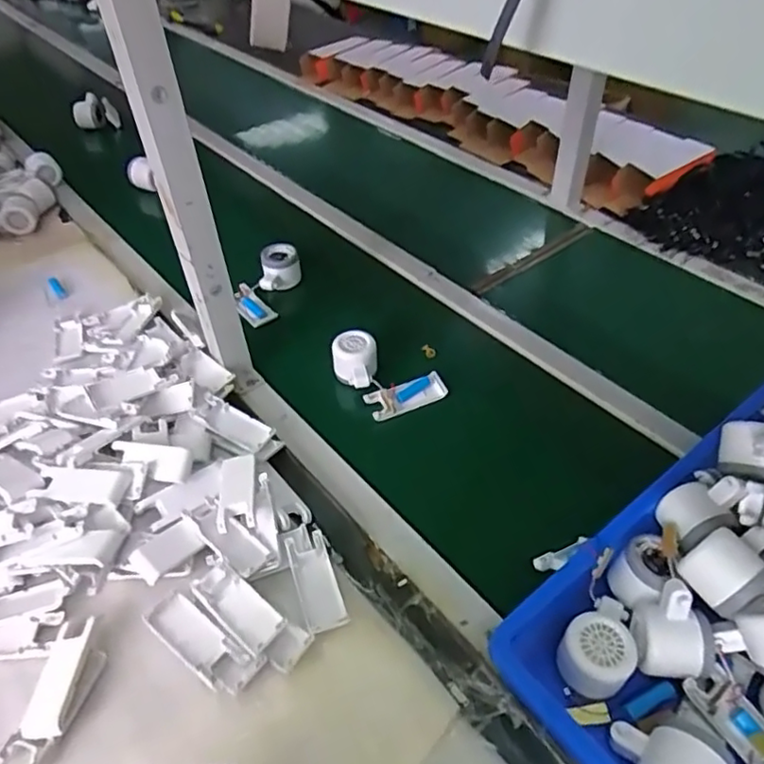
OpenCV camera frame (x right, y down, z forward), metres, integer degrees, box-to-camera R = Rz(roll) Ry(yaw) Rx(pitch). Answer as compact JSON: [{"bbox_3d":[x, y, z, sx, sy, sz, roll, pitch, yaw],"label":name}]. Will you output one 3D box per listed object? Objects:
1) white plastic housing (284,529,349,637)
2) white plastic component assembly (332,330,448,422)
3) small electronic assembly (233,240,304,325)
[{"bbox_3d":[-0.065,0.198,0.599,0.038,0.021,0.102,-16,47,-13],"label":"white plastic housing"},{"bbox_3d":[0.006,-0.017,0.798,0.105,0.063,0.133,-34,54,-28],"label":"white plastic component assembly"},{"bbox_3d":[-0.180,-0.150,0.950,0.079,0.047,0.149,18,67,18],"label":"small electronic assembly"}]

